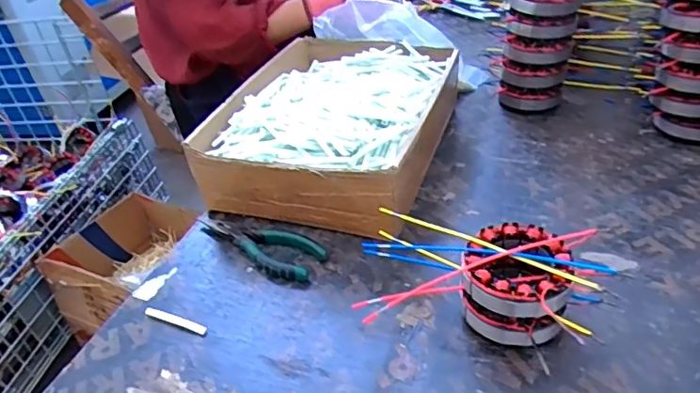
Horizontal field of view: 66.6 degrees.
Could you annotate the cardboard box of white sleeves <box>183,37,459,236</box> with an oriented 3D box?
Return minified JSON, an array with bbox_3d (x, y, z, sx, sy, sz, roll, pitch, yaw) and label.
[{"bbox_3d":[-0.011,-0.093,0.672,0.243,0.100,0.327,9,40,21],"label":"cardboard box of white sleeves"}]

